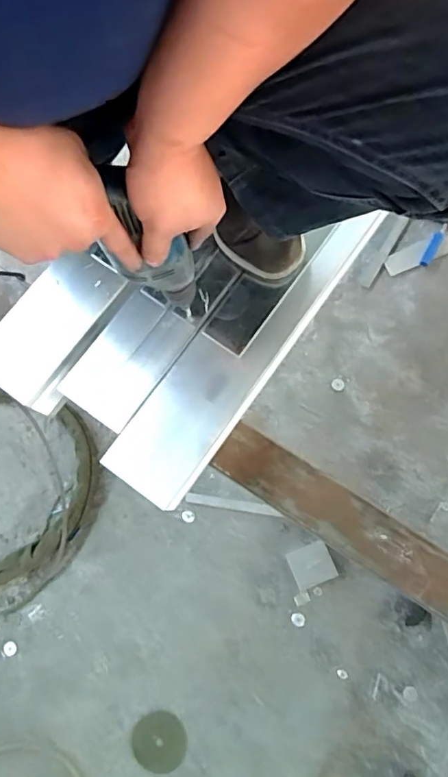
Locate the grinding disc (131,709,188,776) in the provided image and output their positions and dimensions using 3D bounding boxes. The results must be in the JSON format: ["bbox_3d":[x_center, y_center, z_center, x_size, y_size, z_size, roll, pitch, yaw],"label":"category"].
[{"bbox_3d":[-0.132,0.724,1.048,0.109,0.004,0.109,0,77,1],"label":"grinding disc"}]

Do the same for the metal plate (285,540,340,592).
[{"bbox_3d":[0.187,0.379,1.101,0.088,0.004,0.081,-24,79,2],"label":"metal plate"}]

